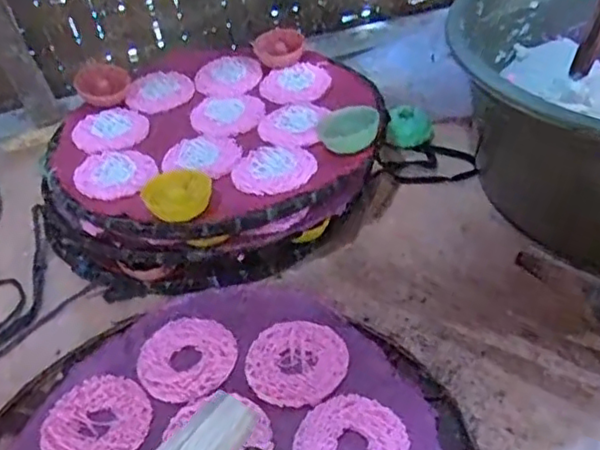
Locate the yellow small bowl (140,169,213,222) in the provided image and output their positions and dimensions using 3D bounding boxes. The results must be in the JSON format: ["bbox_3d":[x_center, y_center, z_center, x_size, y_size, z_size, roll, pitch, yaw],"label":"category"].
[{"bbox_3d":[-0.111,-0.026,0.576,0.057,0.020,0.061,-4,40,4],"label":"yellow small bowl"}]

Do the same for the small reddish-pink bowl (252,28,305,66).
[{"bbox_3d":[-0.026,-0.215,0.774,0.061,0.030,0.056,-4,40,4],"label":"small reddish-pink bowl"}]

